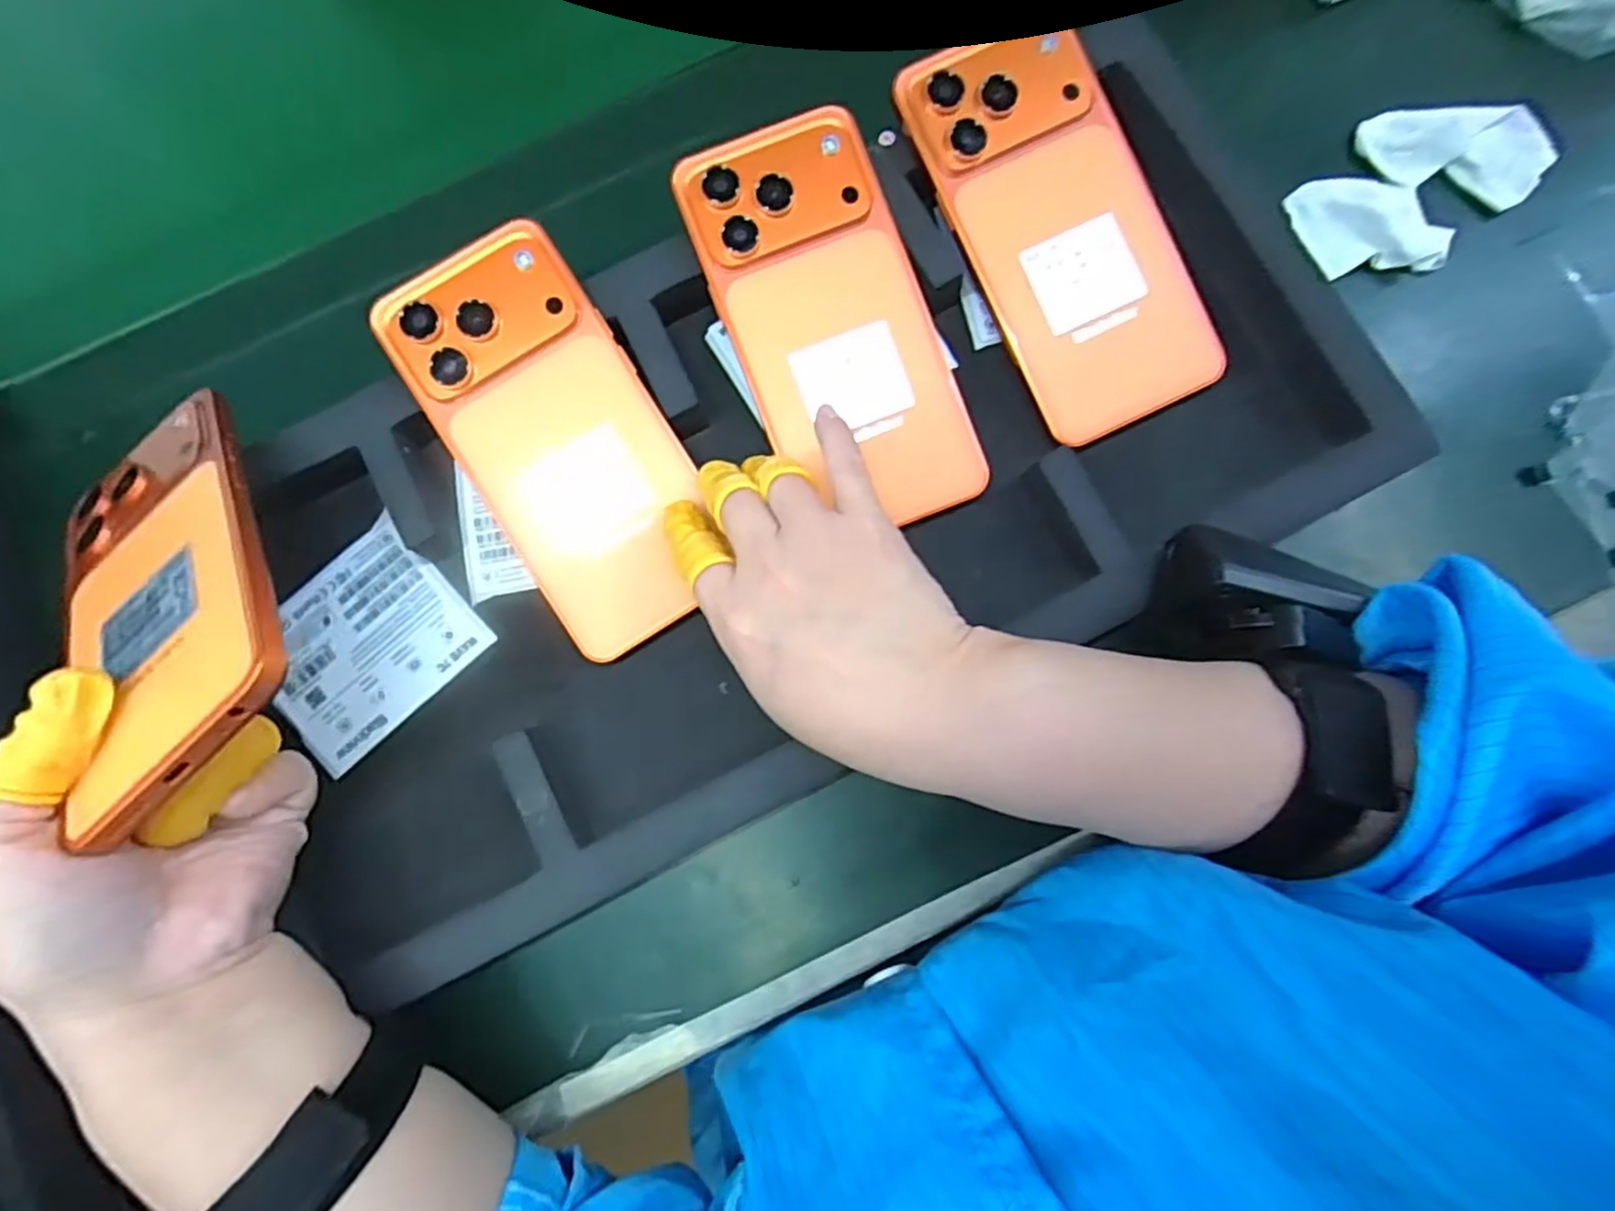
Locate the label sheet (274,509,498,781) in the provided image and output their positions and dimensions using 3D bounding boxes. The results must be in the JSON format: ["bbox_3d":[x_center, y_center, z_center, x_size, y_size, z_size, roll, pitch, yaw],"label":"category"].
[{"bbox_3d":[-0.181,0.015,0.290,0.081,0.004,0.071,-43,82,-8],"label":"label sheet"}]

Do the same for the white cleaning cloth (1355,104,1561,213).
[{"bbox_3d":[0.276,-0.191,0.301,0.076,0.008,0.042,6,79,1],"label":"white cleaning cloth"}]

